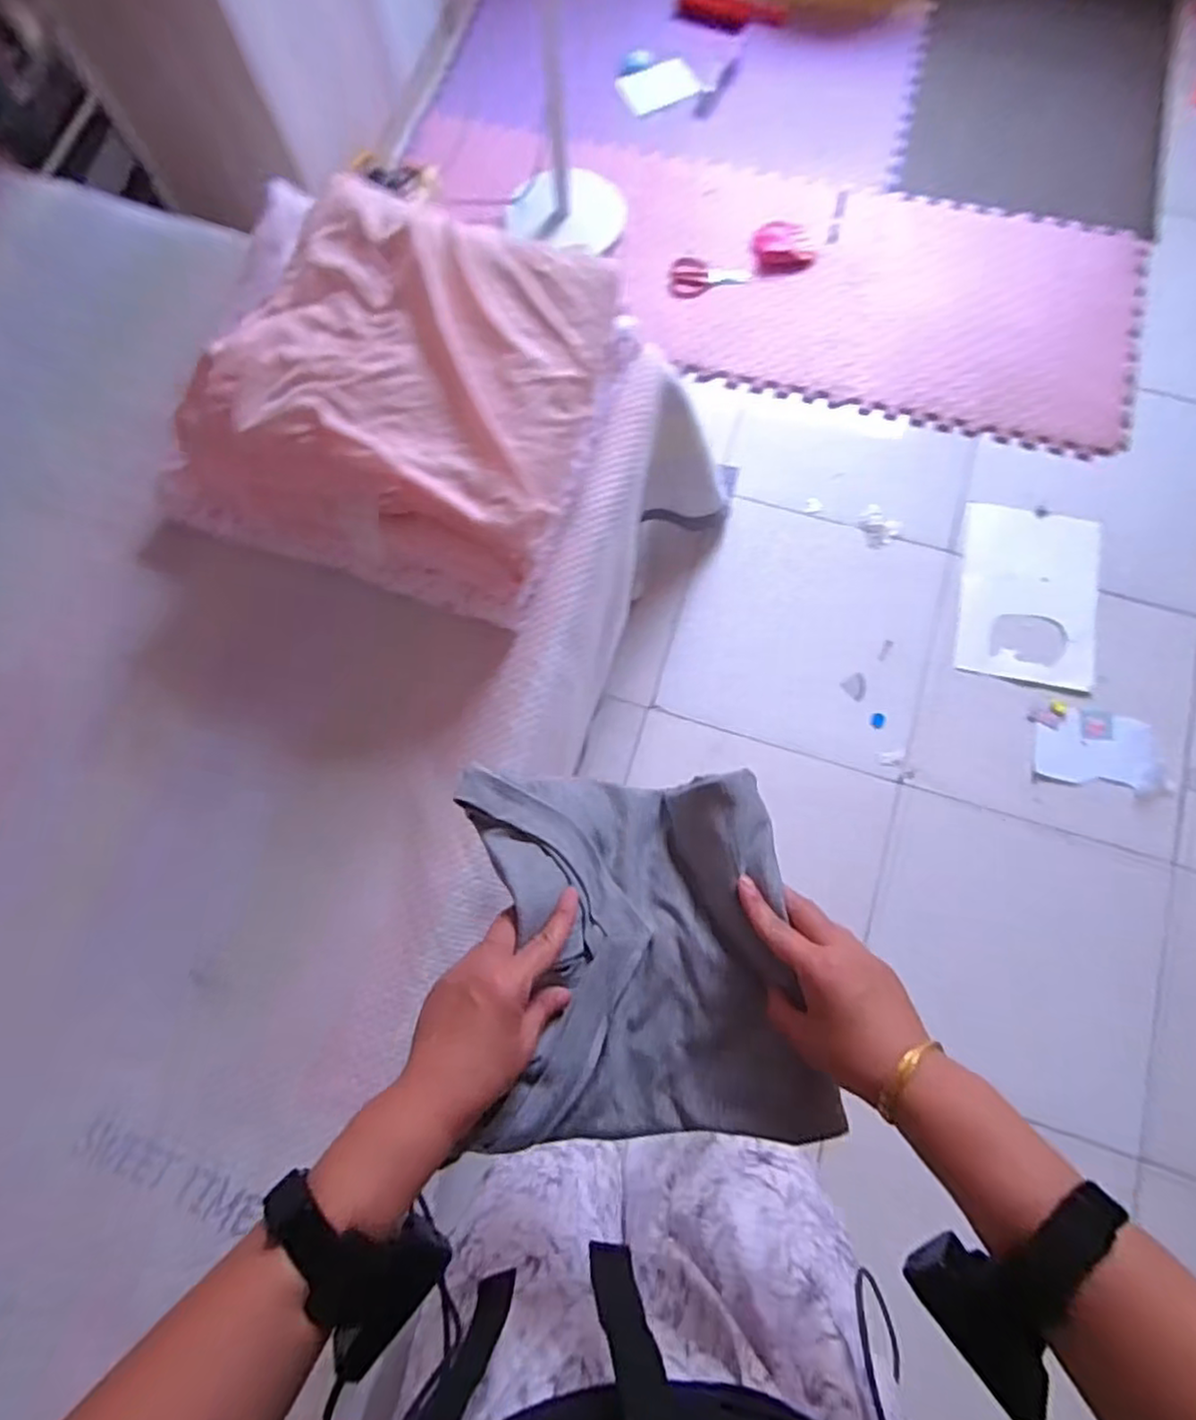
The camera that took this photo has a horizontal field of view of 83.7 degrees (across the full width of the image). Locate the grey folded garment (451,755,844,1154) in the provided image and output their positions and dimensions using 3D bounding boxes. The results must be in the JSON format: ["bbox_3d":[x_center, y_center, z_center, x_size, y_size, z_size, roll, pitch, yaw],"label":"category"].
[{"bbox_3d":[0.029,0.175,0.509,0.230,0.077,0.265,-6,76,0],"label":"grey folded garment"}]

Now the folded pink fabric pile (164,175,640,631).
[{"bbox_3d":[-0.268,-0.398,0.838,0.501,0.195,0.425,18,81,6],"label":"folded pink fabric pile"}]

